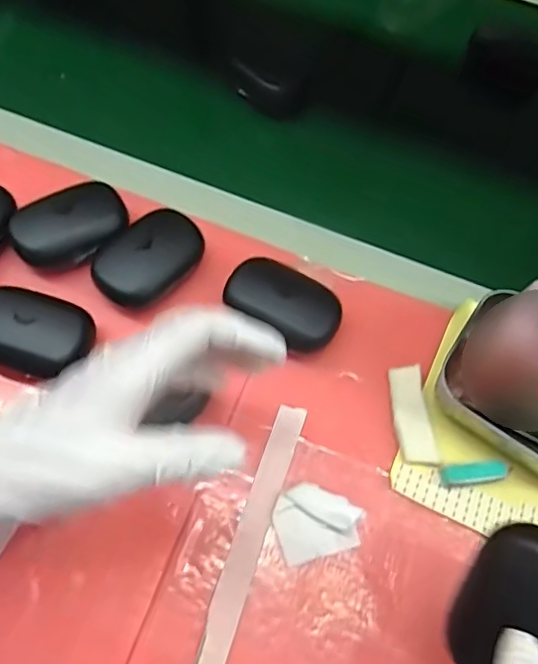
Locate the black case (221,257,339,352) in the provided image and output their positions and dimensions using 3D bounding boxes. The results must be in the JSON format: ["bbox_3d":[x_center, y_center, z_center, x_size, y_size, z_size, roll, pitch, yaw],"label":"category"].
[{"bbox_3d":[0.010,-0.018,0.409,0.084,0.034,0.053,35,69,11],"label":"black case"}]

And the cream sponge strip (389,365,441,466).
[{"bbox_3d":[0.101,0.059,0.393,0.025,0.008,0.069,-4,67,-5],"label":"cream sponge strip"}]

